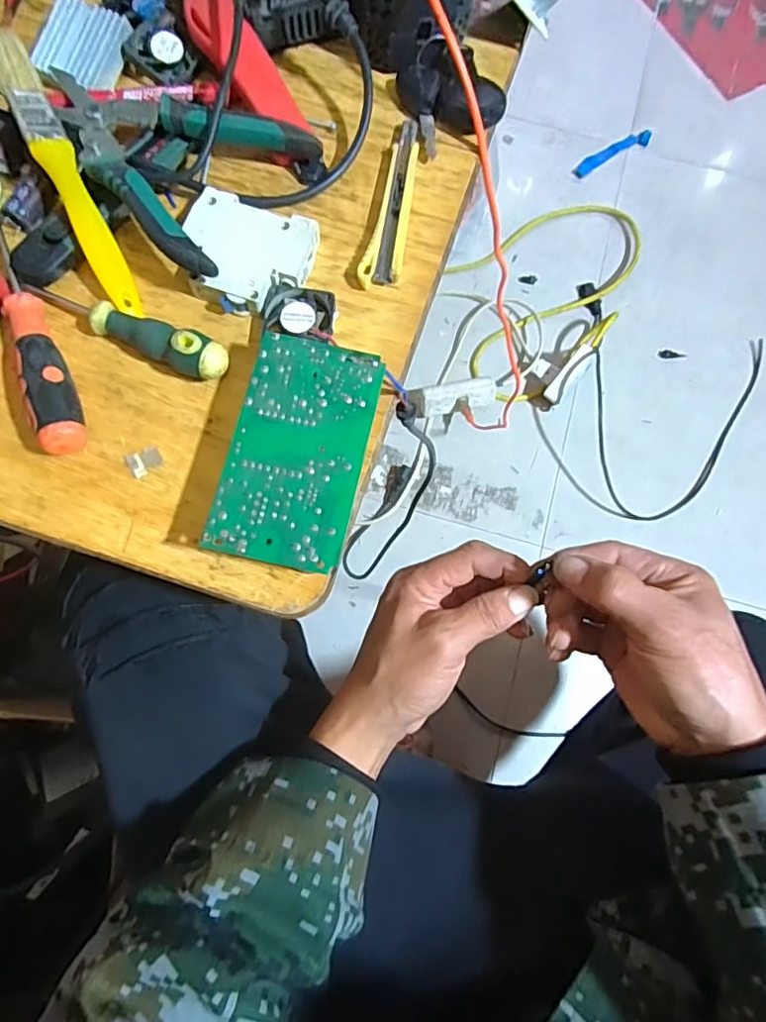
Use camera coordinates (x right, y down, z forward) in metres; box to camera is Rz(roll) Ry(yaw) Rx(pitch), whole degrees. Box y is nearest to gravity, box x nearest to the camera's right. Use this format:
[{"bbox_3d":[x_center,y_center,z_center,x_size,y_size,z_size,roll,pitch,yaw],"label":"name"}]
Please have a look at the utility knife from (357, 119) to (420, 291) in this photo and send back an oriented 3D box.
[{"bbox_3d":[0.008,-0.200,0.368,0.024,0.007,0.127,11,76,0],"label":"utility knife"}]

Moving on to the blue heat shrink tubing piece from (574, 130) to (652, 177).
[{"bbox_3d":[0.430,-0.673,1.075,0.172,0.010,0.033,-28,79,-6],"label":"blue heat shrink tubing piece"}]

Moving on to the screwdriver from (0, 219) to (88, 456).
[{"bbox_3d":[-0.202,-0.109,0.325,0.021,0.023,0.165,-21,78,-7],"label":"screwdriver"}]

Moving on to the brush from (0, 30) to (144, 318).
[{"bbox_3d":[-0.186,-0.195,0.336,0.022,0.014,0.166,-24,97,-5],"label":"brush"}]

